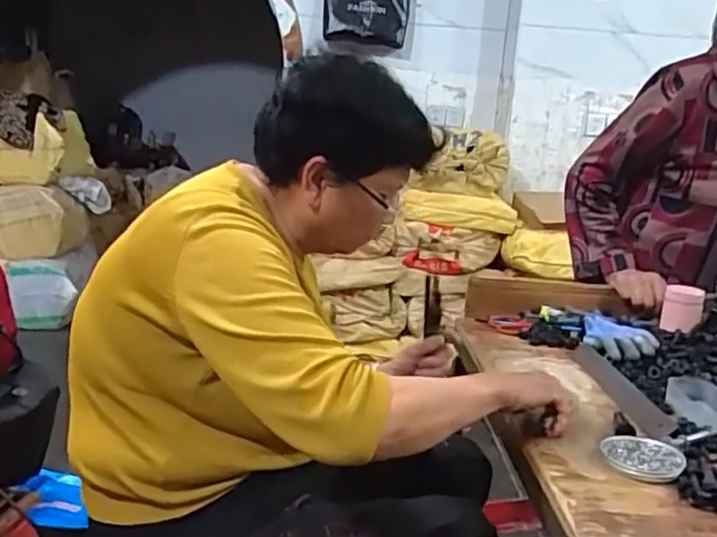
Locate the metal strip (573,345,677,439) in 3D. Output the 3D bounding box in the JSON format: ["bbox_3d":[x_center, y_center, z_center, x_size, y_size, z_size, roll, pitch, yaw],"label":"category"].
[{"bbox_3d":[0.381,0.172,0.955,0.047,0.011,0.326,3,13,-2],"label":"metal strip"}]

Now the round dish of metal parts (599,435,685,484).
[{"bbox_3d":[0.327,0.217,0.746,0.087,0.016,0.087,4,13,-1],"label":"round dish of metal parts"}]

